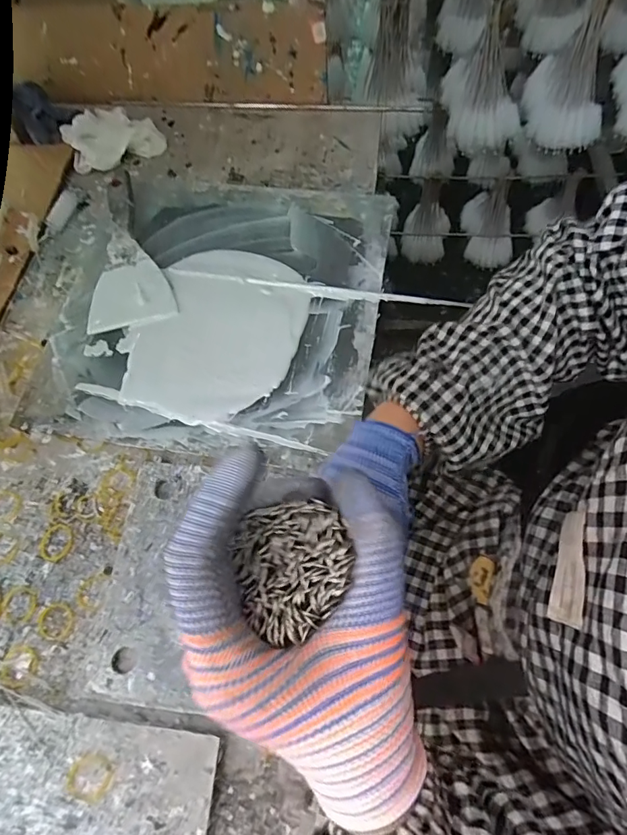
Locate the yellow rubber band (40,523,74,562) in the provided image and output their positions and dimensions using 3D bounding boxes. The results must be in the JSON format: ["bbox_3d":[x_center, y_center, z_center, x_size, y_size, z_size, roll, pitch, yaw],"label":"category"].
[{"bbox_3d":[-0.230,0.111,0.429,0.029,0.004,0.032,16,67,9],"label":"yellow rubber band"}]

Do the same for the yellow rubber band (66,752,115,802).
[{"bbox_3d":[-0.163,0.263,0.351,0.033,0.004,0.029,22,68,11],"label":"yellow rubber band"}]

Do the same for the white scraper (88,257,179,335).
[{"bbox_3d":[-0.201,-0.132,0.522,0.093,0.004,0.076,-17,74,0],"label":"white scraper"}]

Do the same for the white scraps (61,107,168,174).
[{"bbox_3d":[-0.263,-0.366,0.626,0.113,0.031,0.093,-31,69,-12],"label":"white scraps"}]

